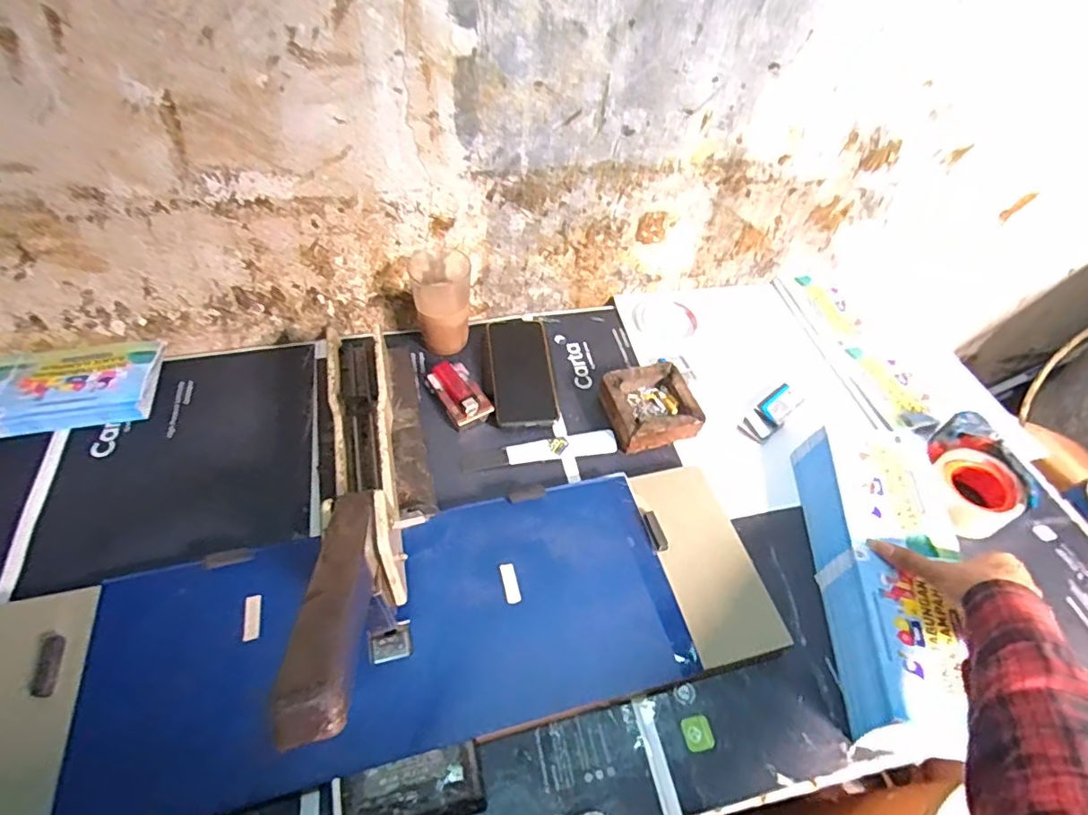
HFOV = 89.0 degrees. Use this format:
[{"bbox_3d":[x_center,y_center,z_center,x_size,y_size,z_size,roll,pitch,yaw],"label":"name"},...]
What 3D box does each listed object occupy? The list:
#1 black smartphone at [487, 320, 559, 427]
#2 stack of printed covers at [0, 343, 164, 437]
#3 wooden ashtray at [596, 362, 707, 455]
[{"bbox_3d":[-0.030,-0.052,0.718,0.075,0.011,0.176,-3,52,-7],"label":"black smartphone"},{"bbox_3d":[-0.631,-0.022,0.642,0.327,0.035,0.125,-7,52,-10],"label":"stack of printed covers"},{"bbox_3d":[0.126,-0.001,0.669,0.100,0.039,0.098,-11,53,-13],"label":"wooden ashtray"}]

